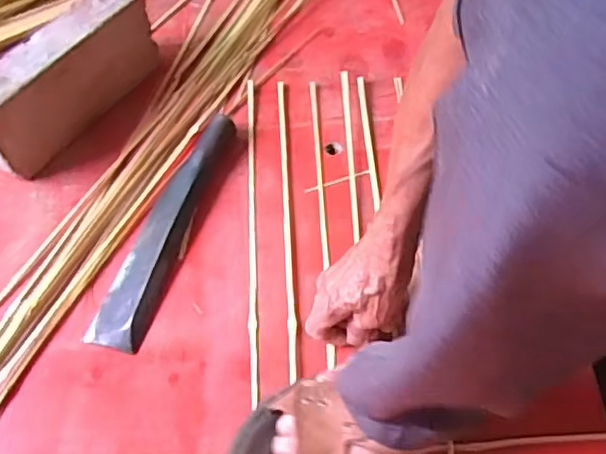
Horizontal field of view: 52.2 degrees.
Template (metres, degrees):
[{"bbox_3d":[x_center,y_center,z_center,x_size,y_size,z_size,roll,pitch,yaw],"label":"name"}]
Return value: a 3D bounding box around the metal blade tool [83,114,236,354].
[{"bbox_3d":[-0.140,-0.005,0.639,0.048,0.033,0.267,17,61,9],"label":"metal blade tool"}]

